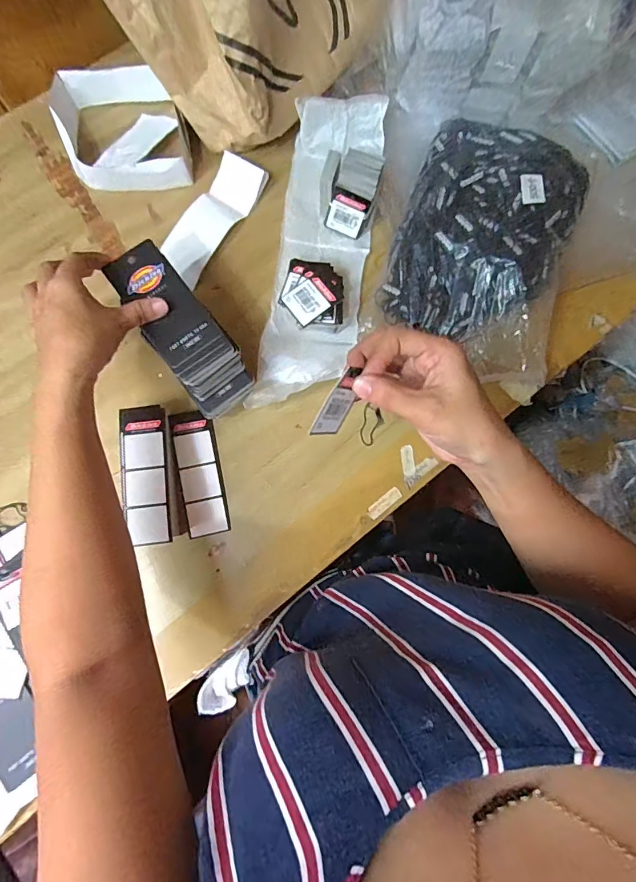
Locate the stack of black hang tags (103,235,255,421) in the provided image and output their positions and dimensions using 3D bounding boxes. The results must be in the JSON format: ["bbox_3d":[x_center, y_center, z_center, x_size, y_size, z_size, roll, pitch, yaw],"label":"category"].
[{"bbox_3d":[-0.116,-0.097,0.377,0.056,0.035,0.151,-34,96,-6],"label":"stack of black hang tags"}]

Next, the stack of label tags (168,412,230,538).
[{"bbox_3d":[-0.113,0.028,0.424,0.040,0.012,0.123,-15,80,-2],"label":"stack of label tags"}]

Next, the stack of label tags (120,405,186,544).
[{"bbox_3d":[-0.151,0.031,0.407,0.041,0.034,0.121,-9,79,-1],"label":"stack of label tags"}]

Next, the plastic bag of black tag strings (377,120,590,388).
[{"bbox_3d":[0.160,-0.189,0.434,0.165,0.057,0.240,16,80,3],"label":"plastic bag of black tag strings"}]

